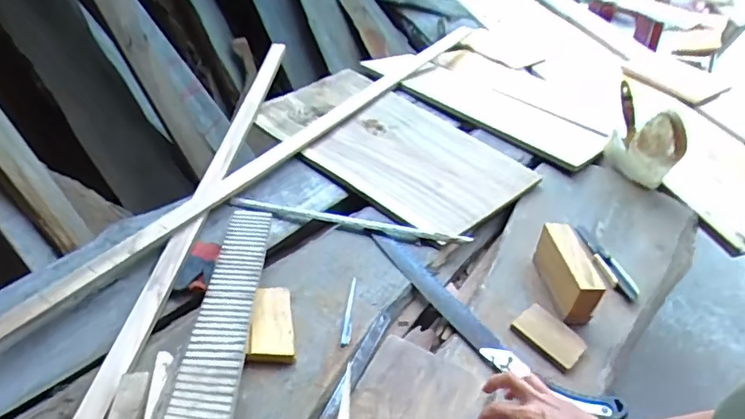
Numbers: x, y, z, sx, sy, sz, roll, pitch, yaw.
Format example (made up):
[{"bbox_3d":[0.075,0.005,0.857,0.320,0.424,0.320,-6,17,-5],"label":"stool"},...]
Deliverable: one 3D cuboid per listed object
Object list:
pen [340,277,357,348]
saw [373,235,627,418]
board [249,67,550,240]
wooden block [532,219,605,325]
[{"bbox_3d":[-0.035,0.155,0.782,0.013,0.011,0.132,5,45,2],"label":"pen"},{"bbox_3d":[0.157,0.172,0.780,0.067,0.018,0.446,-32,51,-30],"label":"saw"},{"bbox_3d":[0.041,-0.158,1.139,0.604,0.027,0.341,33,50,30],"label":"board"},{"bbox_3d":[0.312,0.097,0.815,0.050,0.090,0.150,-5,45,-8],"label":"wooden block"}]

